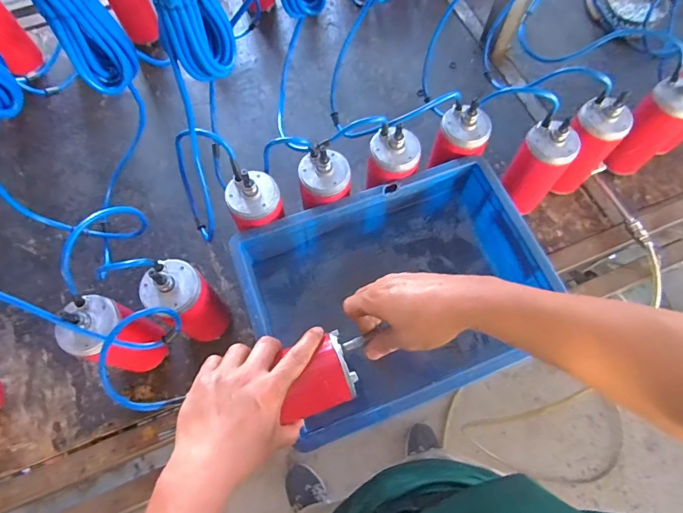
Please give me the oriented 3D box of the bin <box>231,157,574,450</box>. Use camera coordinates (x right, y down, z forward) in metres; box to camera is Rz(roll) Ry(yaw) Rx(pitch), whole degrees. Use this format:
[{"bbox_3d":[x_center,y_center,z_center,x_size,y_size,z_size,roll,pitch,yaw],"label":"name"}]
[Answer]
[{"bbox_3d":[0.076,0.058,0.637,0.400,0.162,0.285,-20,70,-8],"label":"bin"}]

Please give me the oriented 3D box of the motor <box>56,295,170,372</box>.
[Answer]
[{"bbox_3d":[-0.310,0.113,0.582,0.074,0.189,0.079,0,68,0],"label":"motor"}]

